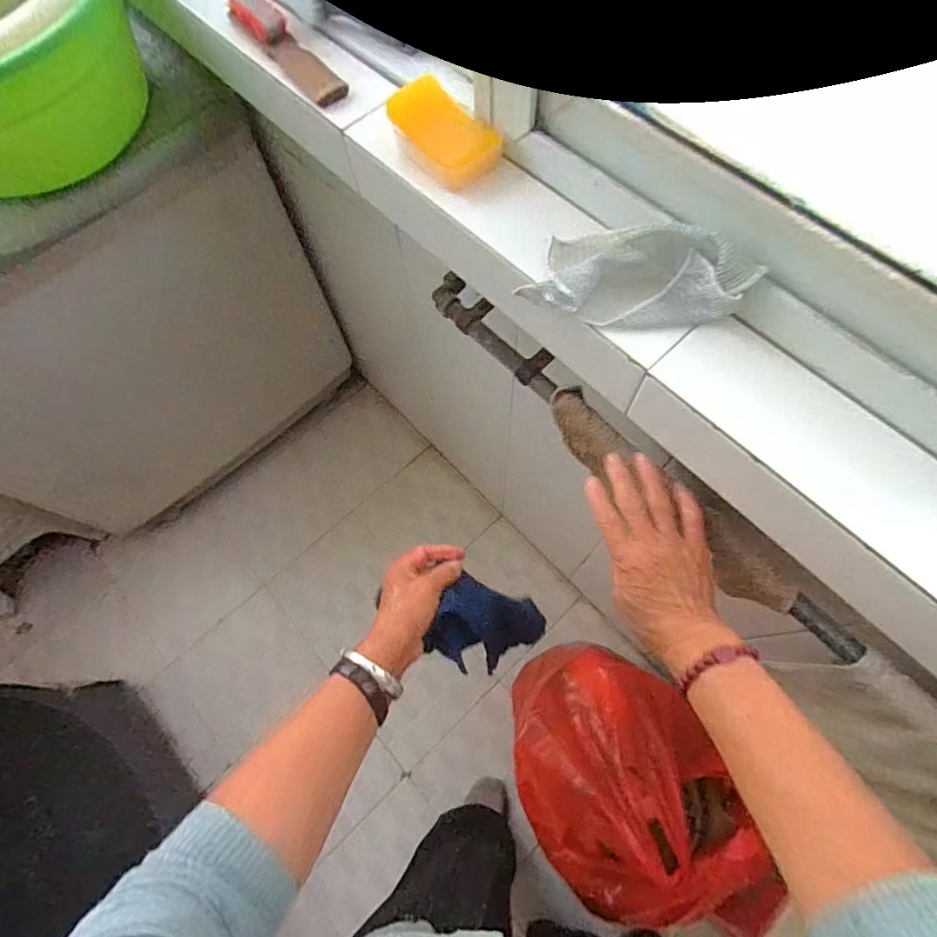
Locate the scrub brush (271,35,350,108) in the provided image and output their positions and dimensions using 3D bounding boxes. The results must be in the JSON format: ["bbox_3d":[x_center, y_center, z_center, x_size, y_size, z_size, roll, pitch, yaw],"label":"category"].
[{"bbox_3d":[-0.164,-0.408,0.515,0.038,0.012,0.103,-37,71,-12],"label":"scrub brush"}]

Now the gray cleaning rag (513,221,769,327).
[{"bbox_3d":[0.128,-0.153,0.394,0.165,0.055,0.079,7,69,5],"label":"gray cleaning rag"}]

